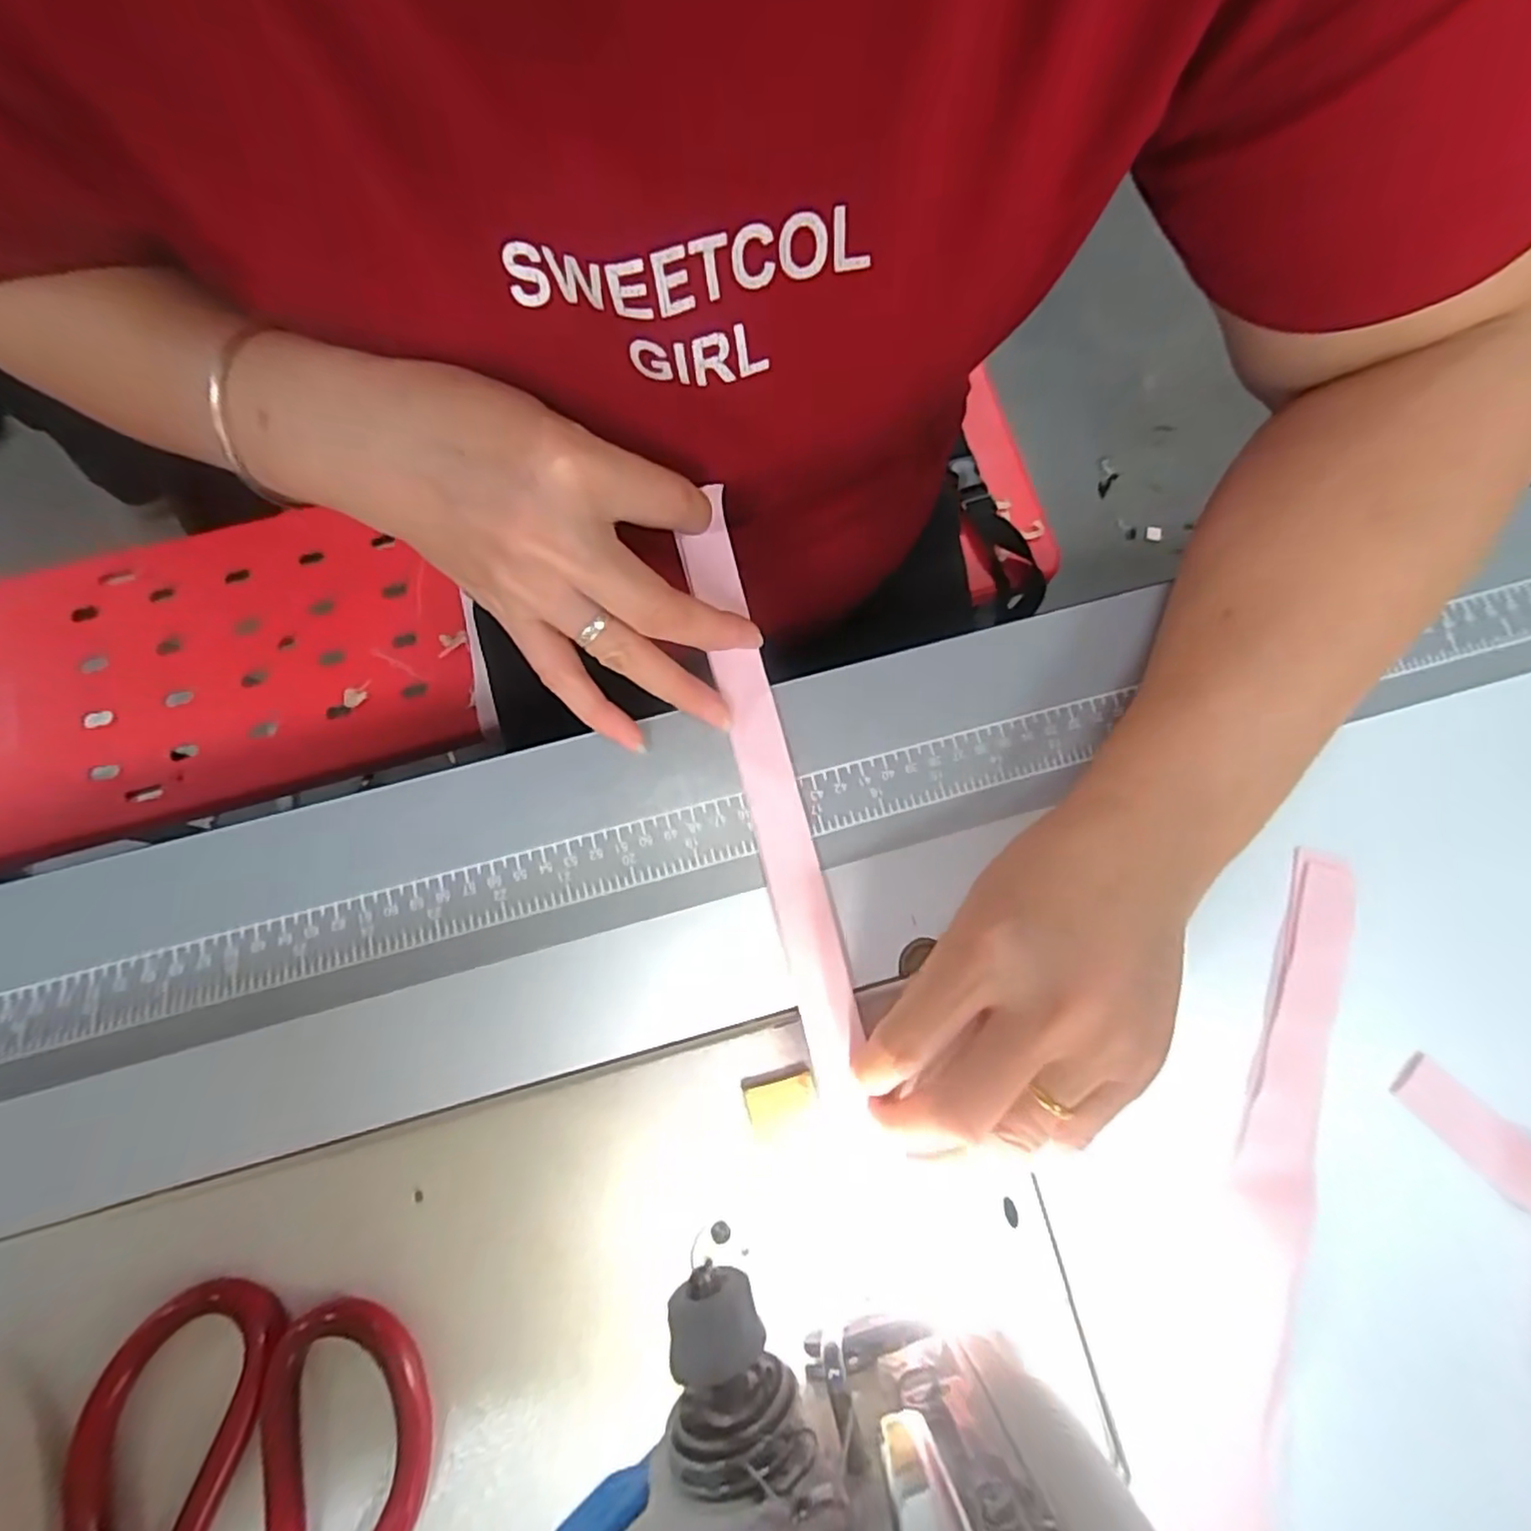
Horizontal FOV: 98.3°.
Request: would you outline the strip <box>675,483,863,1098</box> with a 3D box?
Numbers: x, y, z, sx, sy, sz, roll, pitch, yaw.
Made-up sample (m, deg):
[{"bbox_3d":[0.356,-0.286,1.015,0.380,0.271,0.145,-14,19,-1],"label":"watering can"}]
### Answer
[{"bbox_3d":[0.000,0.005,0.262,0.022,0.006,0.236,-15,80,2],"label":"strip"}]

